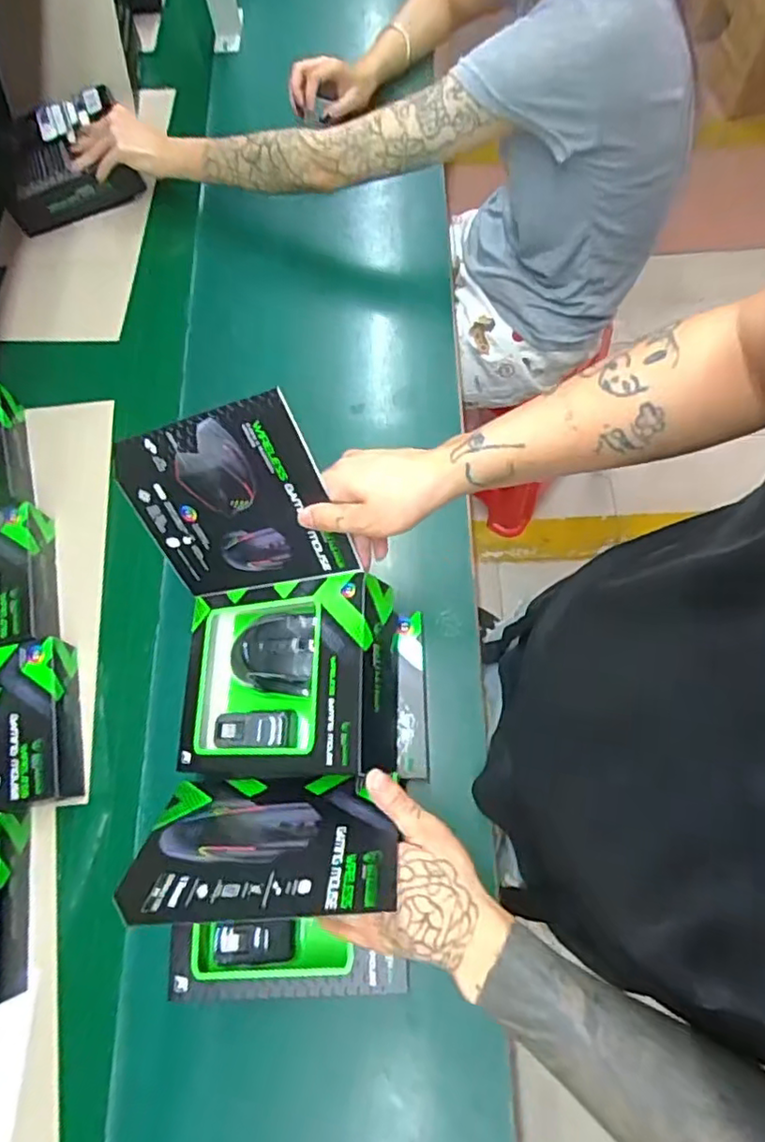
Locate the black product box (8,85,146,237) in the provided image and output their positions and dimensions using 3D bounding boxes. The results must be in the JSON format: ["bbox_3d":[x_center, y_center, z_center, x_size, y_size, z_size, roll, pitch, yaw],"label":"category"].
[{"bbox_3d":[-0.441,-0.571,0.866,0.172,0.060,0.156,-22,71,-6],"label":"black product box"}]

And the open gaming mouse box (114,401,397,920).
[{"bbox_3d":[-0.091,0.063,0.488,0.186,0.163,0.339,-10,75,-2],"label":"open gaming mouse box"}]

